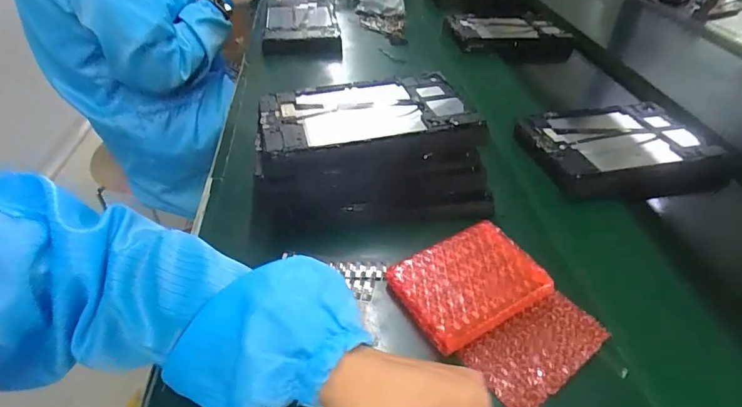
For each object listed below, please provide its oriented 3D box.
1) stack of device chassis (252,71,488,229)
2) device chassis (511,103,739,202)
[{"bbox_3d":[0.000,-0.071,0.511,0.258,0.097,0.178,-4,42,-1],"label":"stack of device chassis"},{"bbox_3d":[0.343,-0.079,0.590,0.246,0.041,0.190,-6,42,-10],"label":"device chassis"}]

